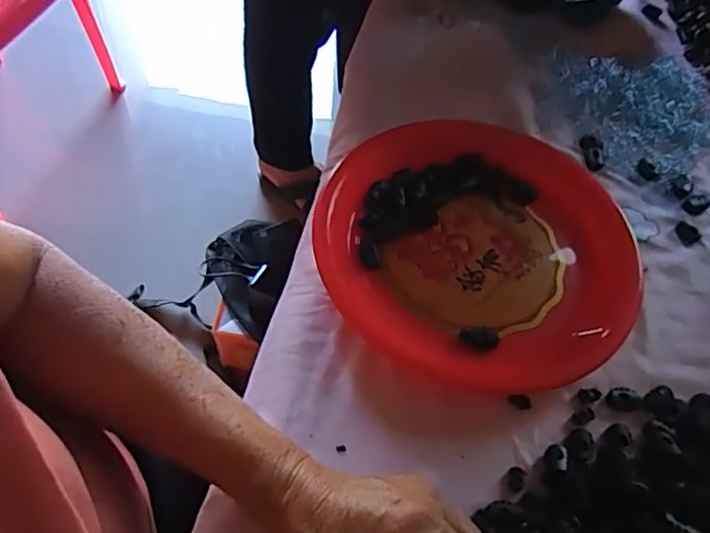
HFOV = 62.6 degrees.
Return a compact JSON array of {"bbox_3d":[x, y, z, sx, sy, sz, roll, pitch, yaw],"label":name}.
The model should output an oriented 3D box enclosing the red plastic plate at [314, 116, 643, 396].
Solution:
[{"bbox_3d":[0.100,-0.027,0.487,0.249,0.031,0.259,2,57,-3],"label":"red plastic plate"}]

